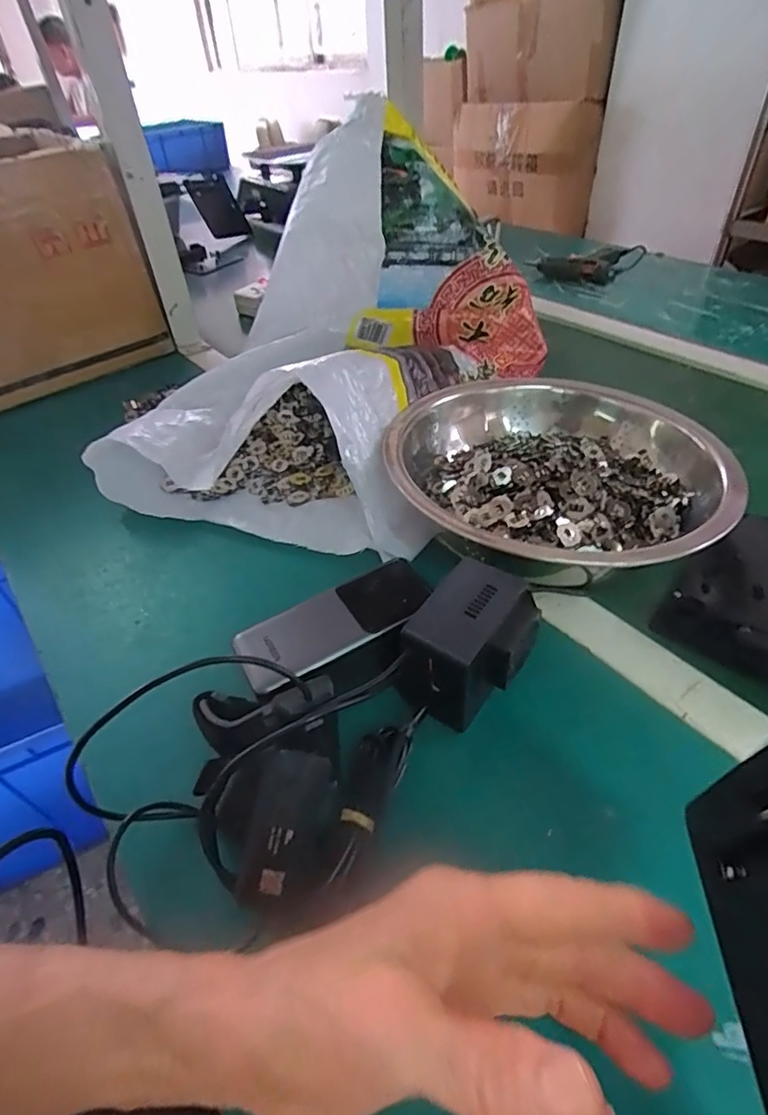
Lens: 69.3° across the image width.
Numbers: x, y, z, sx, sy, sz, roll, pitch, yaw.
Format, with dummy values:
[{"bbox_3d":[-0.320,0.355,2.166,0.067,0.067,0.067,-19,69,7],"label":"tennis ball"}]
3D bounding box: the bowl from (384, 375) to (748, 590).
[{"bbox_3d":[0.148,-0.069,0.463,0.223,0.072,0.255,-36,51,-29],"label":"bowl"}]

